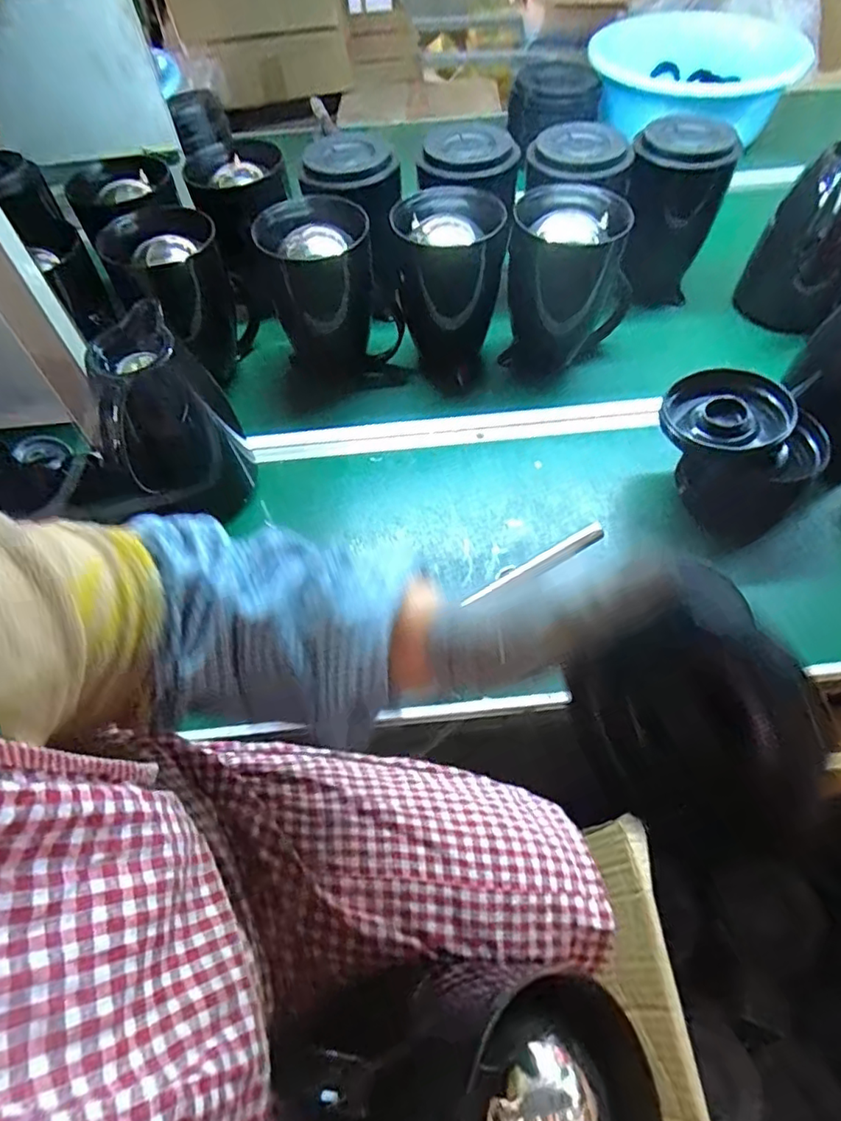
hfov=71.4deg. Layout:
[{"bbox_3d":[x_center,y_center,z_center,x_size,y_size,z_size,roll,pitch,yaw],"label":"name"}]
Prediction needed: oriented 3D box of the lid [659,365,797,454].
[{"bbox_3d":[0.315,-0.154,0.601,0.120,0.028,0.080,15,92,31],"label":"lid"}]

